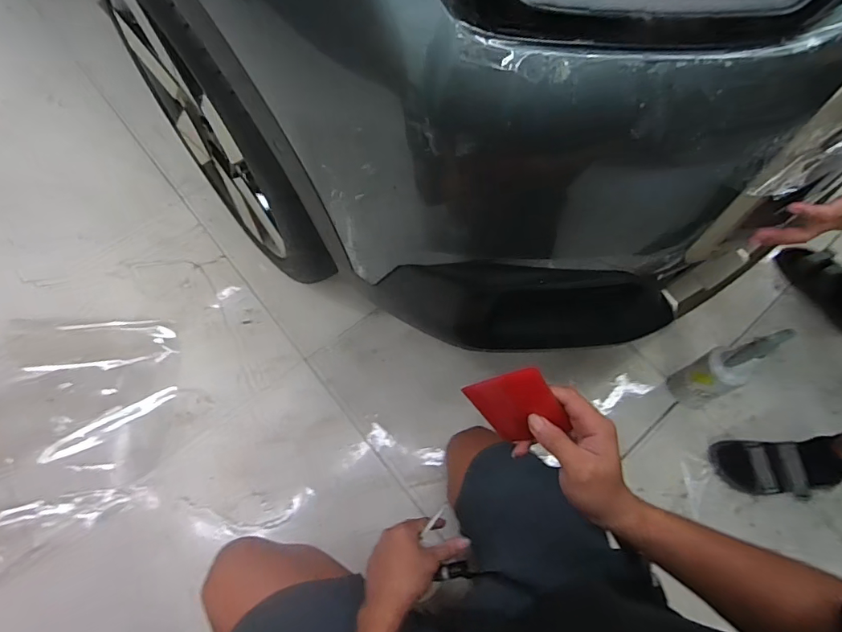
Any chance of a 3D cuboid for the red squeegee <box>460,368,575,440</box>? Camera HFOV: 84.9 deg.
[{"bbox_3d":[0.093,0.087,0.447,0.072,0.080,0.008,-23,24,23],"label":"red squeegee"}]

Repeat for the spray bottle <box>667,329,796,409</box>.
[{"bbox_3d":[0.571,0.103,0.867,0.079,0.276,0.084,-23,66,-12],"label":"spray bottle"}]

